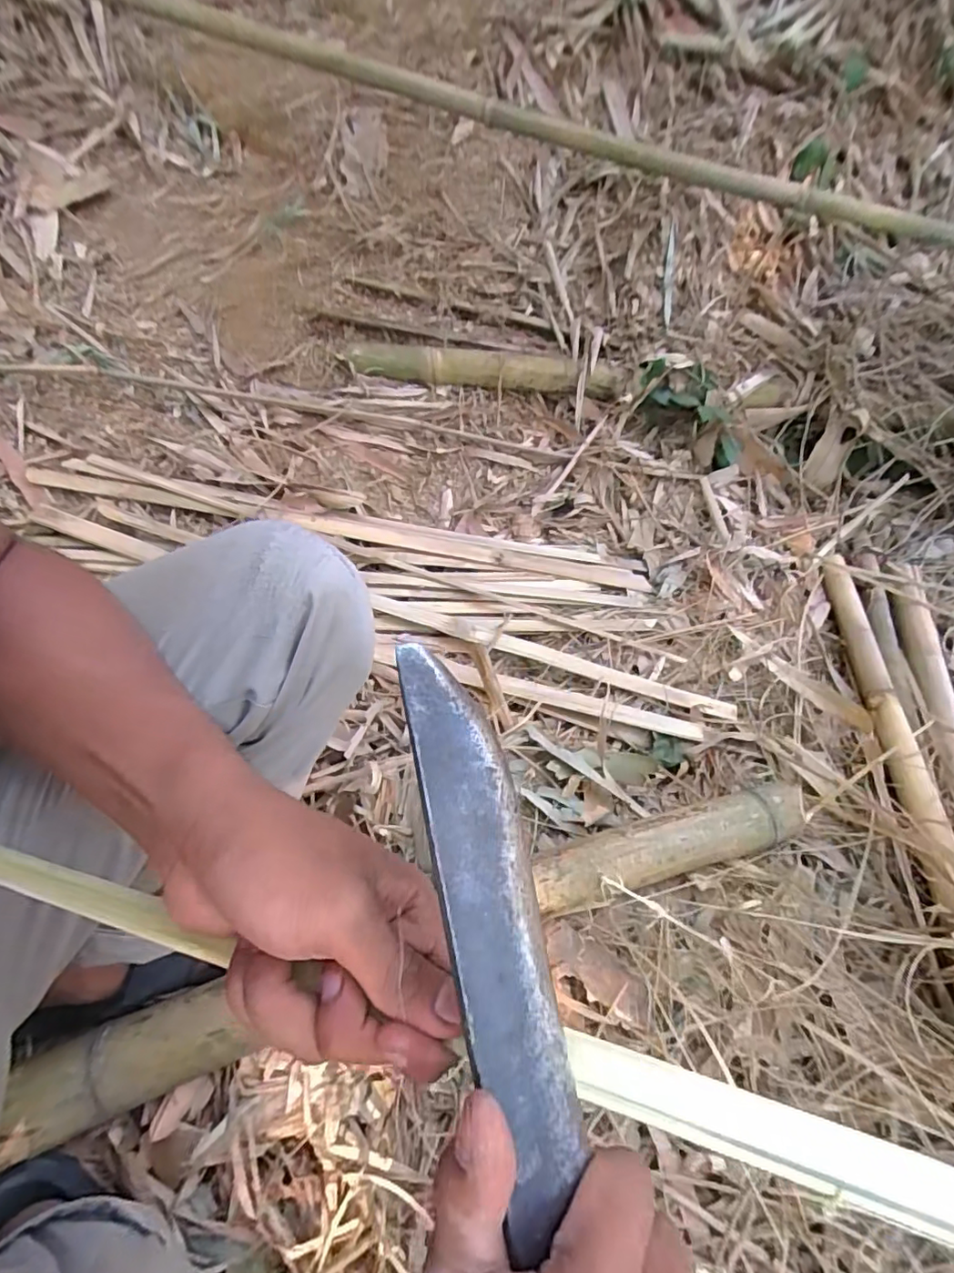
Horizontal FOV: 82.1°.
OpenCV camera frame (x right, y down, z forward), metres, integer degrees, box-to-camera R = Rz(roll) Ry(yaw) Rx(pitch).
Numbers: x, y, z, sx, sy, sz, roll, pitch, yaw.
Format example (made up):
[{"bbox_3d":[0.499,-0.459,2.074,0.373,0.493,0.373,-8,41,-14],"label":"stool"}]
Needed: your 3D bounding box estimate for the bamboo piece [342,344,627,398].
[{"bbox_3d":[0.021,-0.515,1.063,0.531,0.056,0.060,-1,49,-6],"label":"bamboo piece"}]

